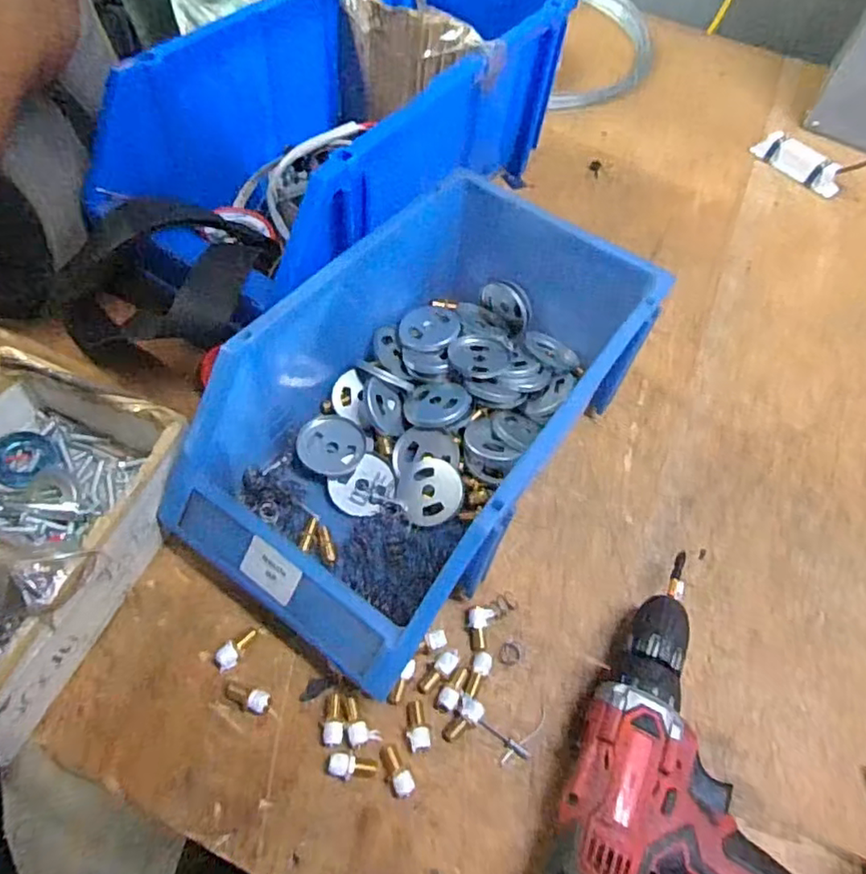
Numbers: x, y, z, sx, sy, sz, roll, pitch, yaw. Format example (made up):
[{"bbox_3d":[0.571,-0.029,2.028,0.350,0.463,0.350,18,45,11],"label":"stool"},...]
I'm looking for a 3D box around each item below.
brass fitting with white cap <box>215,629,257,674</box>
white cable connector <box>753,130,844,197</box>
[{"bbox_3d":[-0.125,0.135,0.387,0.012,0.010,0.031,32,47,16],"label":"brass fitting with white cap"},{"bbox_3d":[0.452,-0.339,0.748,0.031,0.031,0.111,-30,65,-22],"label":"white cable connector"}]

